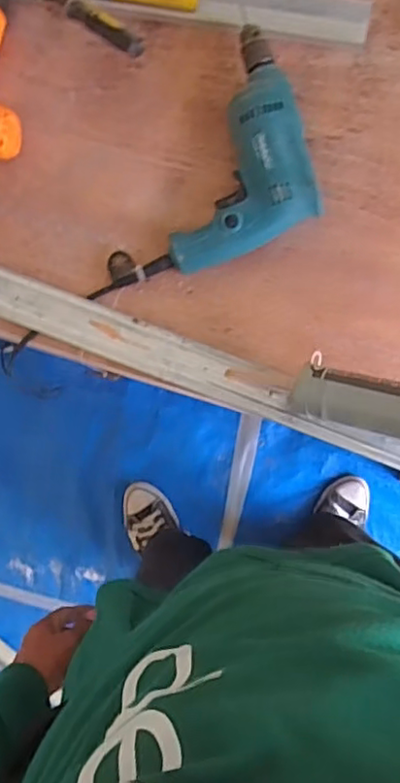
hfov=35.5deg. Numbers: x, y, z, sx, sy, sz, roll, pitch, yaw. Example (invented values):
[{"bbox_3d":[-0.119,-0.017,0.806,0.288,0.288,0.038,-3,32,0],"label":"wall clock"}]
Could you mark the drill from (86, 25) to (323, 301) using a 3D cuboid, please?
[{"bbox_3d":[0.037,-0.207,0.664,0.166,0.062,0.323,32,90,3],"label":"drill"}]

